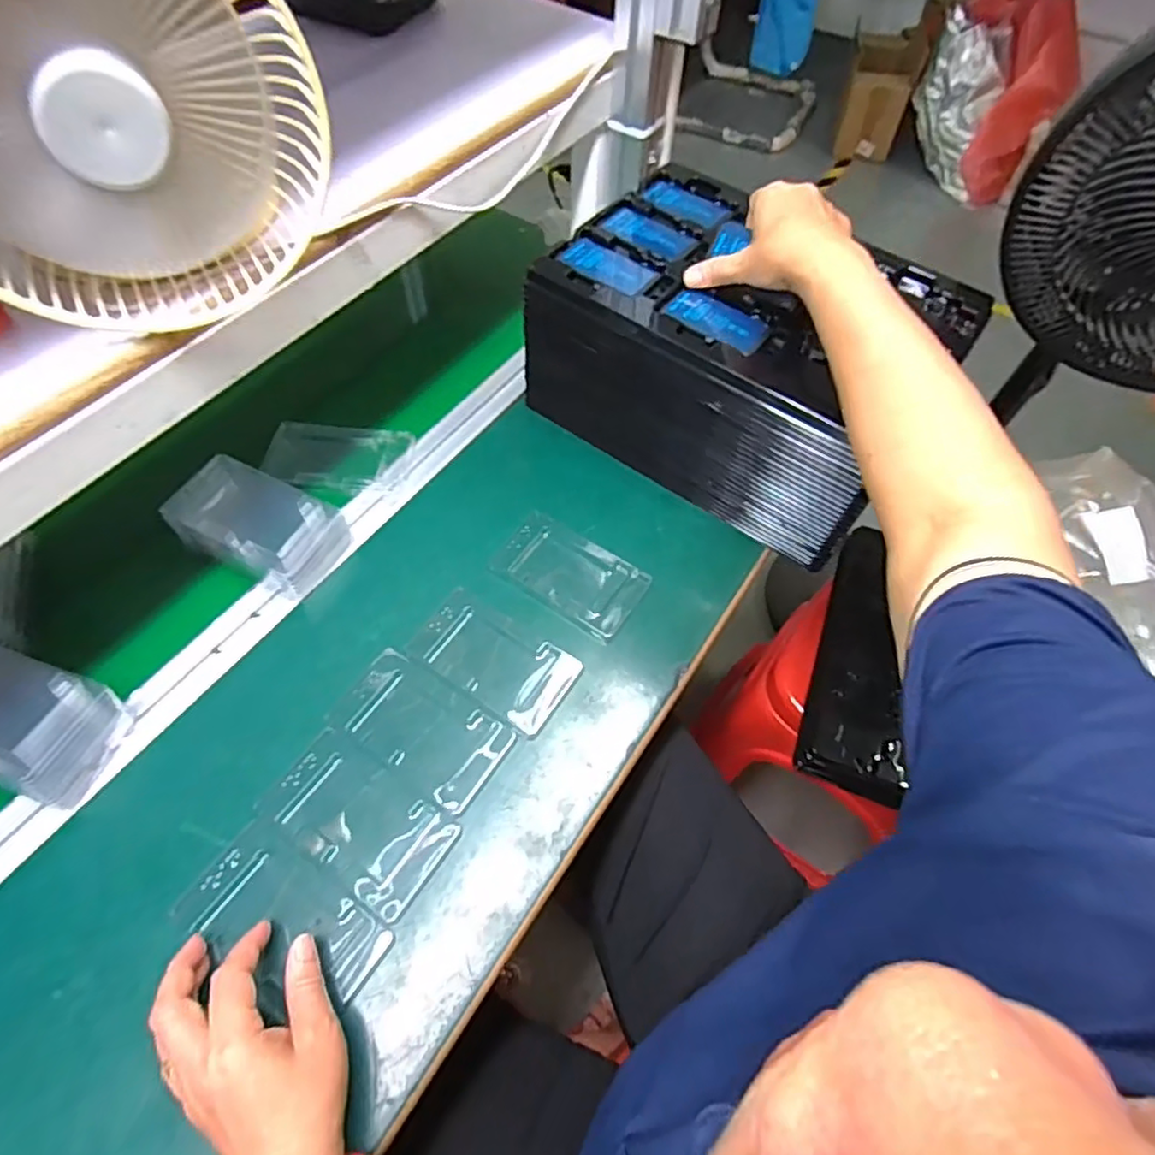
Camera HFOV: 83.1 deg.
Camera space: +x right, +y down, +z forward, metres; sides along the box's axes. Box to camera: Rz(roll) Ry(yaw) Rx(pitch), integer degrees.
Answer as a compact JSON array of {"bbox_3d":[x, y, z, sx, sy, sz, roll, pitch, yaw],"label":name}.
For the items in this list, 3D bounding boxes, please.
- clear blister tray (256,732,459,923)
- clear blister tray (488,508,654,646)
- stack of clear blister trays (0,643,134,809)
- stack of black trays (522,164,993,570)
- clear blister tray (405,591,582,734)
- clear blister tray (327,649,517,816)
[{"bbox_3d":[-0.152,0.168,0.456,0.124,0.008,0.071,31,62,16],"label":"clear blister tray"},{"bbox_3d":[-0.006,-0.004,0.569,0.125,0.008,0.076,30,62,16],"label":"clear blister tray"},{"bbox_3d":[-0.409,0.094,0.459,0.140,0.064,0.087,16,59,8],"label":"stack of clear blister trays"},{"bbox_3d":[0.147,-0.205,0.606,0.328,0.160,0.227,33,63,17],"label":"stack of black trays"},{"bbox_3d":[-0.067,0.064,0.523,0.126,0.010,0.071,31,62,16],"label":"clear blister tray"},{"bbox_3d":[-0.119,0.112,0.492,0.127,0.009,0.075,30,62,16],"label":"clear blister tray"}]

